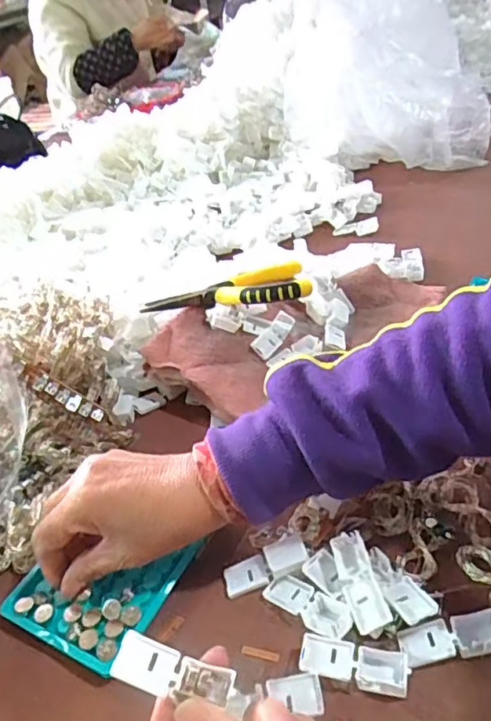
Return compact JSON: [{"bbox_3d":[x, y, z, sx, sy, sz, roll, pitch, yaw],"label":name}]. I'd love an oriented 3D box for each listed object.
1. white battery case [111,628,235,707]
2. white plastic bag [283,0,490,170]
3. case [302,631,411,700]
[{"bbox_3d":[-0.032,0.138,0.256,0.053,0.009,0.019,16,40,-2],"label":"white battery case"},{"bbox_3d":[0.185,-0.401,0.779,0.280,0.260,0.131,7,41,22],"label":"white plastic bag"},{"bbox_3d":[0.057,0.161,0.304,0.055,0.008,0.020,3,39,18],"label":"case"}]

